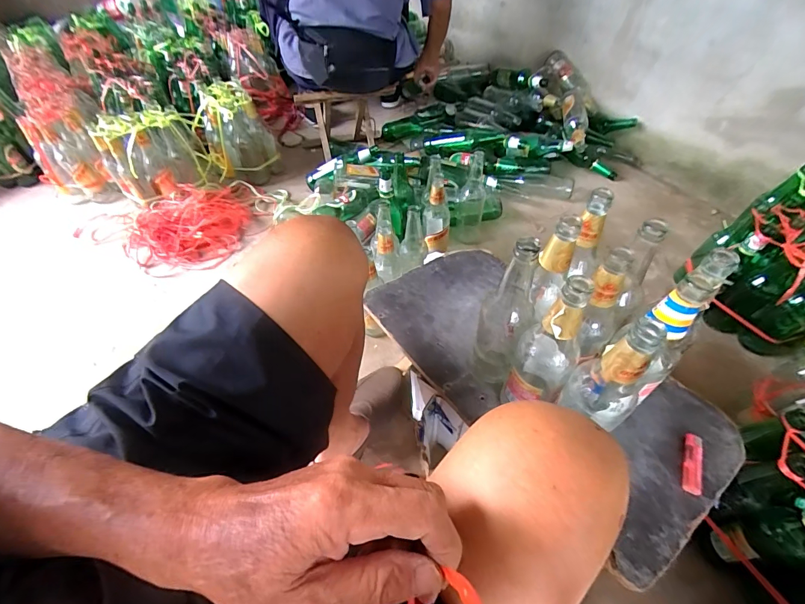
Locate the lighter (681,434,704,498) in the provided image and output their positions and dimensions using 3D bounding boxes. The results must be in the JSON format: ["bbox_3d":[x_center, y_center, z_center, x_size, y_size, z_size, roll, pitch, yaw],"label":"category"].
[{"bbox_3d":[0.395,0.219,0.528,0.021,0.008,0.083,21,55,17],"label":"lighter"}]

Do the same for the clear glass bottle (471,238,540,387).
[{"bbox_3d":[0.134,0.014,0.498,0.060,0.227,0.076,16,54,14],"label":"clear glass bottle"}]

